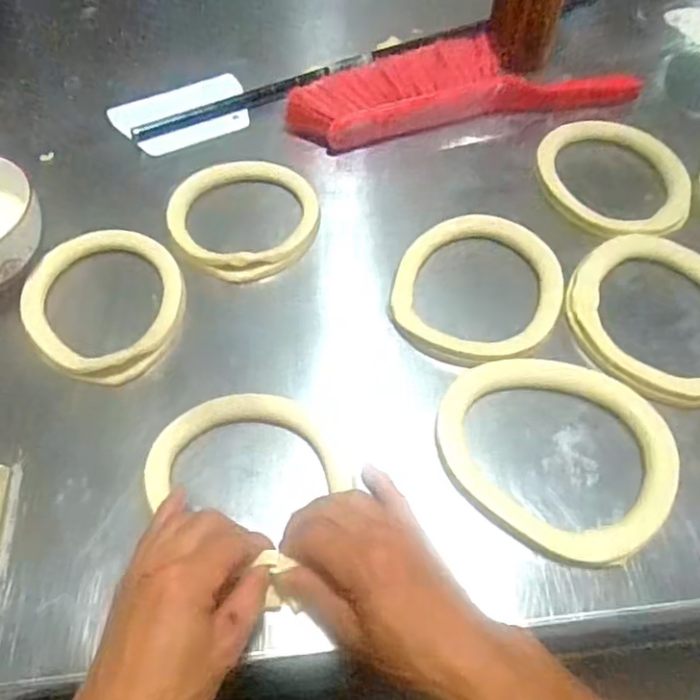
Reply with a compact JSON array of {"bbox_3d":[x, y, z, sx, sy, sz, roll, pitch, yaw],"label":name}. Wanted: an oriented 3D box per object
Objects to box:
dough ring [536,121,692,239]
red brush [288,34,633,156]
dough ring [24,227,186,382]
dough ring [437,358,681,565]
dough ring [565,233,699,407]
[{"bbox_3d":[0.277,-0.181,0.662,0.137,0.016,0.164,-24,66,-11],"label":"dough ring"},{"bbox_3d":[0.131,-0.298,0.737,0.414,0.063,0.108,-12,57,-9],"label":"red brush"},{"bbox_3d":[-0.214,-0.043,0.561,0.136,0.021,0.163,-28,61,-19],"label":"dough ring"},{"bbox_3d":[0.158,0.072,0.488,0.154,0.015,0.178,-38,65,-24],"label":"dough ring"},{"bbox_3d":[0.281,-0.034,0.558,0.163,0.022,0.170,1,56,-1],"label":"dough ring"}]

